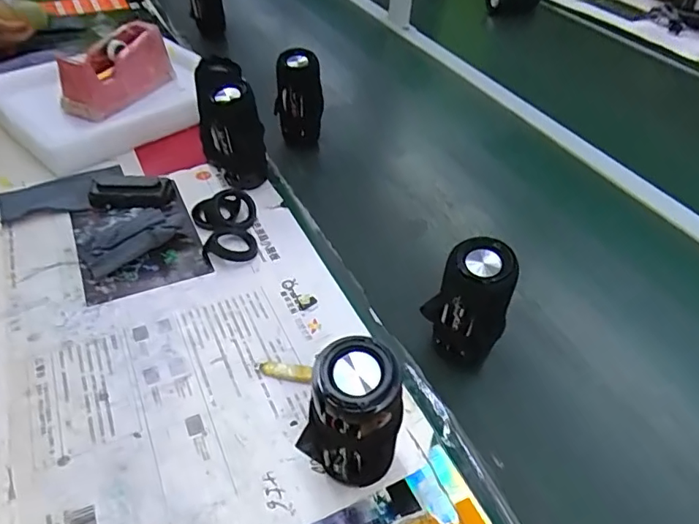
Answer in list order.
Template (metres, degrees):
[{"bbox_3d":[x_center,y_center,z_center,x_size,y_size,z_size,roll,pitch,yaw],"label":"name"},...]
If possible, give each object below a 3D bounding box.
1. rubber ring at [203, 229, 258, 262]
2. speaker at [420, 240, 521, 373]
[{"bbox_3d":[-0.147,-0.024,0.661,0.064,0.009,0.064,2,42,-2],"label":"rubber ring"},{"bbox_3d":[0.118,0.050,0.528,0.056,0.146,0.055,-17,46,-21],"label":"speaker"}]

